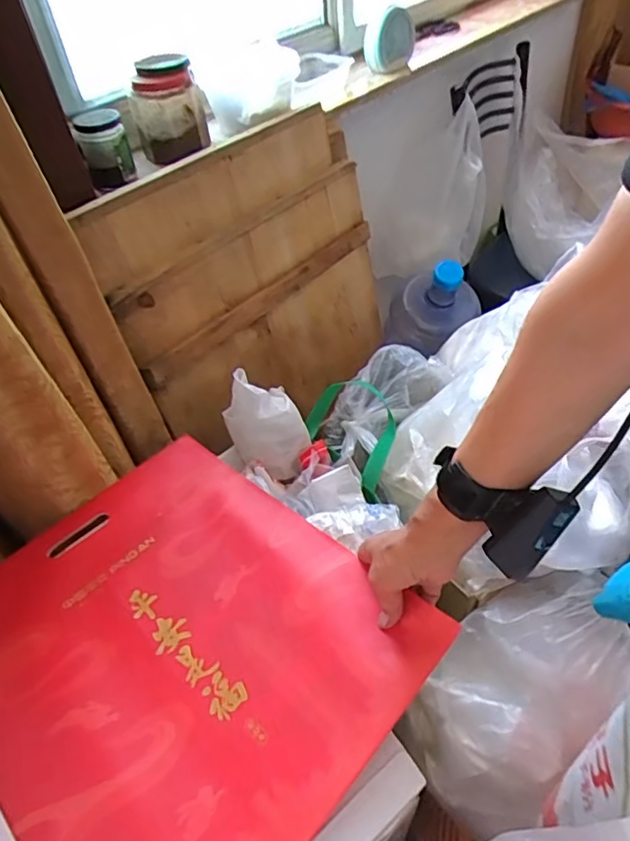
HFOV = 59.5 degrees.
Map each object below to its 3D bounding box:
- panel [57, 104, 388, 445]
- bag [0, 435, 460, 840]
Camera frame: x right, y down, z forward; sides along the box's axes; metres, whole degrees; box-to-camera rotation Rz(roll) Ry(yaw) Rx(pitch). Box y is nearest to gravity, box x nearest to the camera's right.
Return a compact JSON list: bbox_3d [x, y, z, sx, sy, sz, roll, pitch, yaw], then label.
[{"bbox_3d":[-0.084,-0.220,0.967,0.038,0.491,0.527,23,51,40],"label":"panel"},{"bbox_3d":[-0.149,0.212,0.554,0.432,0.046,0.370,33,59,30],"label":"bag"}]

